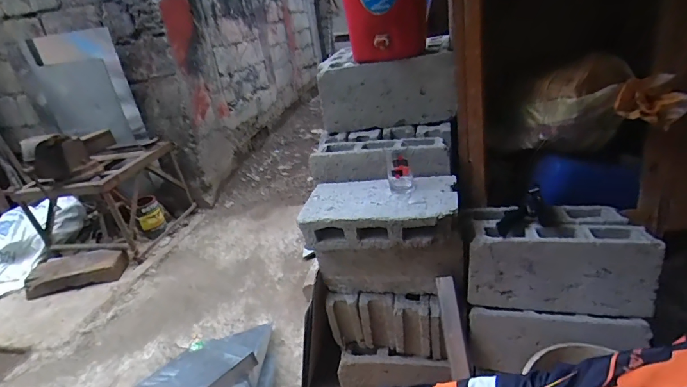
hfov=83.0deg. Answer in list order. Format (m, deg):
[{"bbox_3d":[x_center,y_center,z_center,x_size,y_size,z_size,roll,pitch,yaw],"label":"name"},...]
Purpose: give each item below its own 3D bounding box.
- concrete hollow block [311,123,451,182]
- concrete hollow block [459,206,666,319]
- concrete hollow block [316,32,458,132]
[{"bbox_3d":[0.109,-0.115,1.140,0.398,0.103,0.180,-3,24,12],"label":"concrete hollow block"},{"bbox_3d":[0.530,0.156,0.998,0.394,0.195,0.205,-2,24,16],"label":"concrete hollow block"},{"bbox_3d":[0.139,-0.328,1.217,0.397,0.196,0.189,-3,24,13],"label":"concrete hollow block"}]

